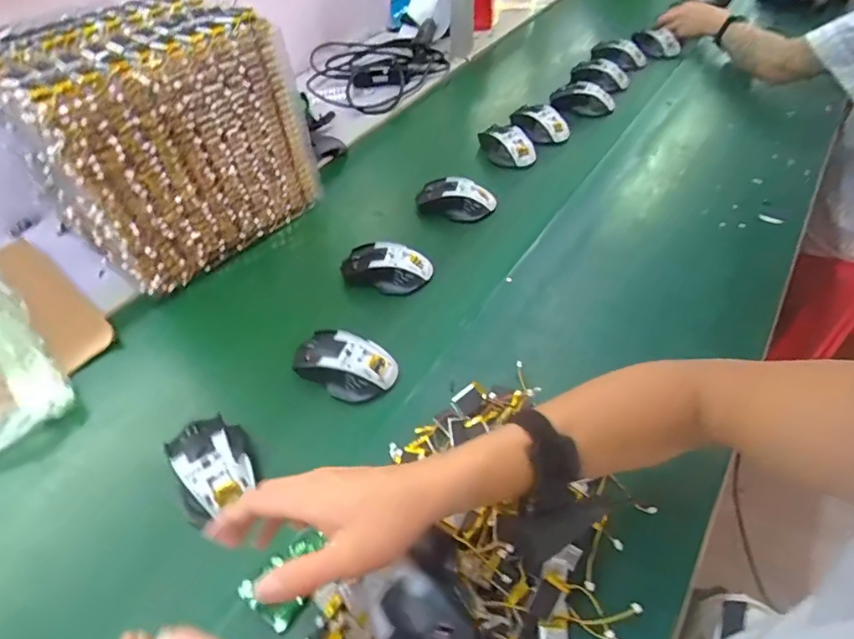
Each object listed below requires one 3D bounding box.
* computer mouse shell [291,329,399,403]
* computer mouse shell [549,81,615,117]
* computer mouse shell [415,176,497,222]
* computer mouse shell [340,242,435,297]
[{"bbox_3d":[-0.090,0.051,0.573,0.109,0.048,0.066,16,51,19],"label":"computer mouse shell"},{"bbox_3d":[0.290,-0.409,0.957,0.116,0.045,0.052,-2,46,-16],"label":"computer mouse shell"},{"bbox_3d":[0.043,-0.179,0.772,0.118,0.048,0.063,1,48,6],"label":"computer mouse shell"},{"bbox_3d":[-0.051,-0.064,0.679,0.112,0.049,0.060,12,50,16],"label":"computer mouse shell"}]

